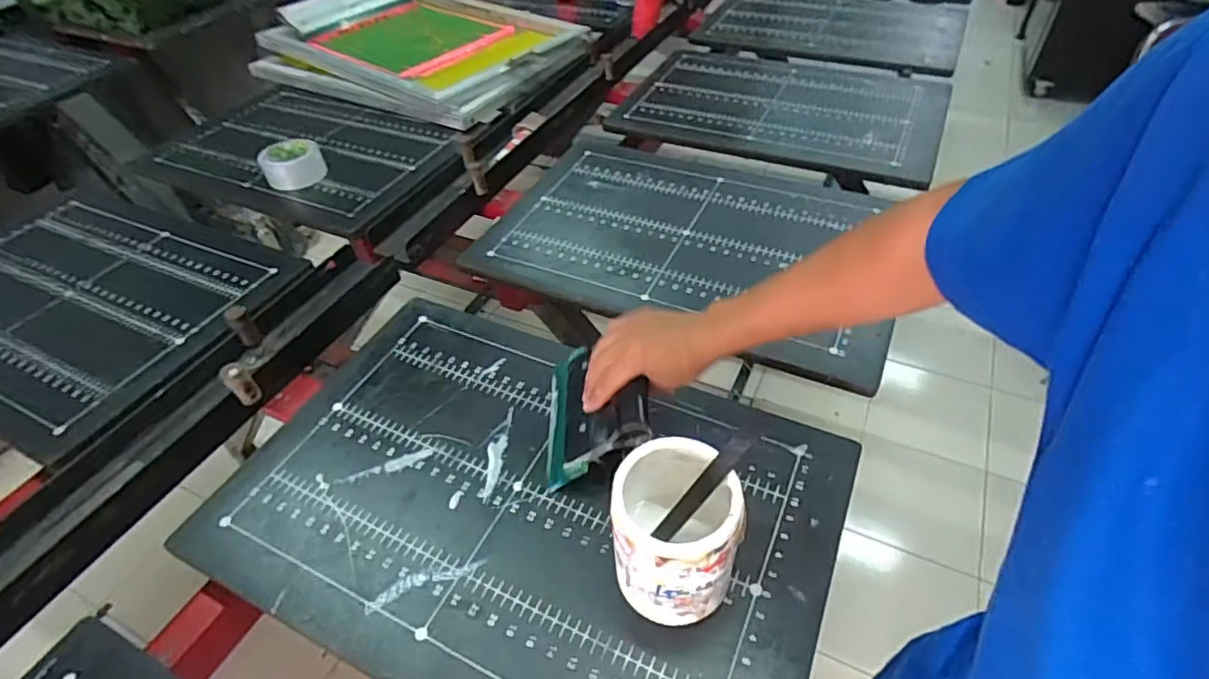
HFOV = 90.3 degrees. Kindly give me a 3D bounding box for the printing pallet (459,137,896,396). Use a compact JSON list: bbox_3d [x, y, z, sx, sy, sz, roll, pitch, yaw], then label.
[{"bbox_3d":[0.132,-0.170,0.914,0.591,0.013,0.420,18,49,21],"label":"printing pallet"}]

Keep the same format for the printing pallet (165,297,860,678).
[{"bbox_3d":[-0.092,0.154,0.614,0.602,0.012,0.390,17,49,20],"label":"printing pallet"}]

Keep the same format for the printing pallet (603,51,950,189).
[{"bbox_3d":[0.358,-0.474,1.206,0.575,0.021,0.424,17,49,20],"label":"printing pallet"}]

